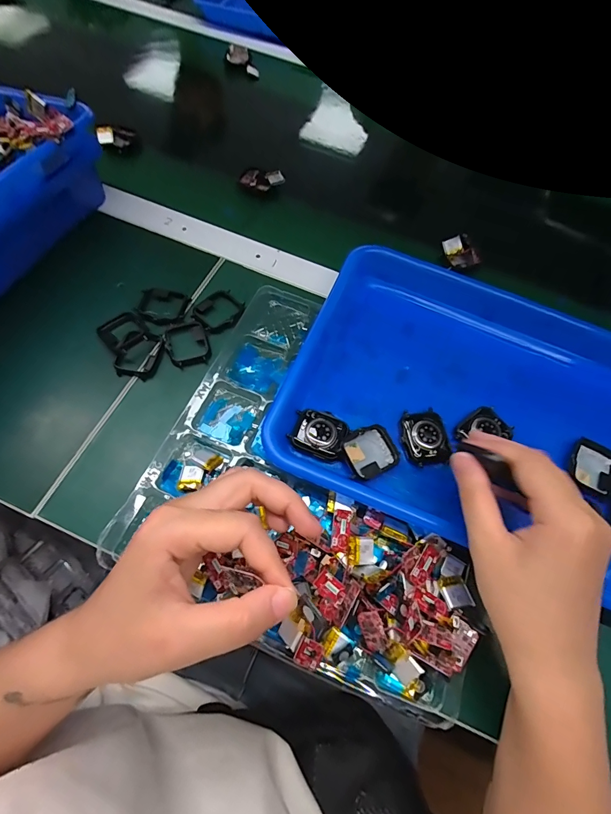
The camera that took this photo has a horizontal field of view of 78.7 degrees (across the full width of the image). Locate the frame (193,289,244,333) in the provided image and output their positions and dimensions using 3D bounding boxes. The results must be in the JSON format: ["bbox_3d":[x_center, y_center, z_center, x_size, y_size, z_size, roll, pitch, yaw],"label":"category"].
[{"bbox_3d":[-0.084,-0.093,0.357,0.046,0.006,0.046,-39,73,-21],"label":"frame"}]

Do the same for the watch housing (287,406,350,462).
[{"bbox_3d":[0.011,0.020,0.294,0.042,0.009,0.034,23,64,6],"label":"watch housing"}]

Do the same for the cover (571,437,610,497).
[{"bbox_3d":[0.235,0.048,0.304,0.039,0.011,0.037,31,65,10],"label":"cover"}]

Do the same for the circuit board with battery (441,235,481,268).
[{"bbox_3d":[0.173,-0.173,0.416,0.031,0.006,0.037,-24,101,12],"label":"circuit board with battery"}]

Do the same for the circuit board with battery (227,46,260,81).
[{"bbox_3d":[-0.090,-0.525,0.570,0.033,0.014,0.070,-37,82,-23],"label":"circuit board with battery"}]

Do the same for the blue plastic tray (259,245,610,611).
[{"bbox_3d":[0.157,-0.010,0.316,0.324,0.042,0.256,22,64,5],"label":"blue plastic tray"}]

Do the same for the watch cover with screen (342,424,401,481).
[{"bbox_3d":[0.052,0.034,0.290,0.042,0.010,0.035,-24,69,-16],"label":"watch cover with screen"}]

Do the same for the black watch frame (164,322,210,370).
[{"bbox_3d":[-0.109,-0.056,0.340,0.038,0.013,0.043,-17,67,-13],"label":"black watch frame"}]

